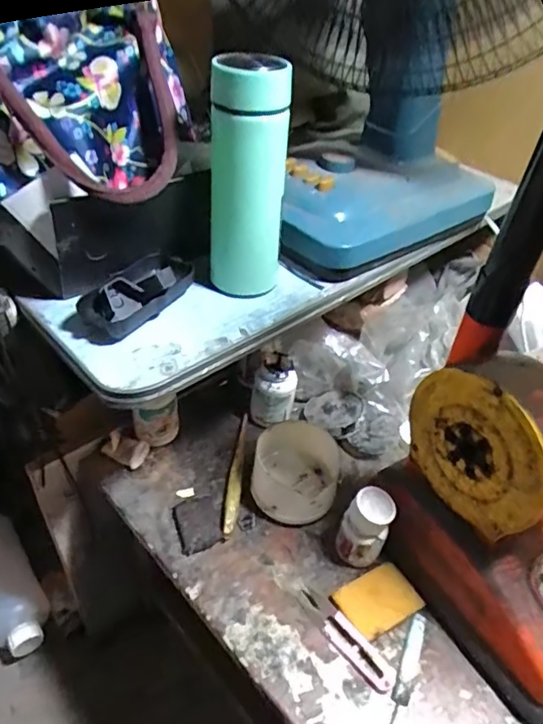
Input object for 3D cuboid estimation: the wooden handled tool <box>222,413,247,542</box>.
[{"bbox_3d":[-0.039,0.121,0.572,0.014,0.014,0.149,3,42,-1],"label":"wooden handled tool"}]

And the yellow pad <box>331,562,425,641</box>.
[{"bbox_3d":[0.097,0.218,0.484,0.066,0.011,0.050,-22,48,-26],"label":"yellow pad"}]

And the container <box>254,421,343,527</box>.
[{"bbox_3d":[0.026,0.113,0.556,0.088,0.053,0.095,2,42,-2],"label":"container"}]

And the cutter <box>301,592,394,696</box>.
[{"bbox_3d":[0.064,0.237,0.461,0.022,0.008,0.102,-29,51,-32],"label":"cutter"}]

